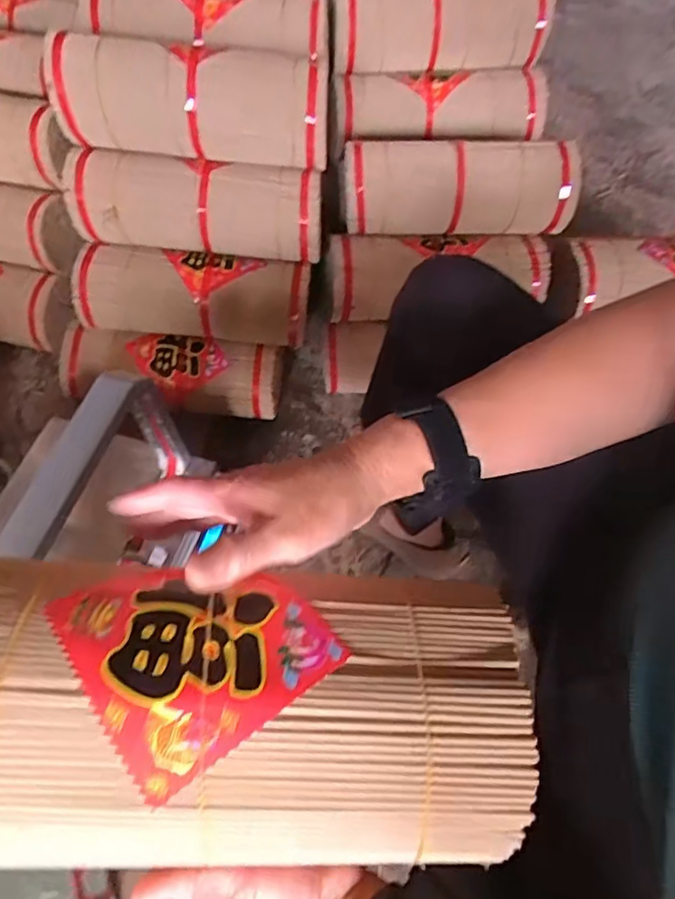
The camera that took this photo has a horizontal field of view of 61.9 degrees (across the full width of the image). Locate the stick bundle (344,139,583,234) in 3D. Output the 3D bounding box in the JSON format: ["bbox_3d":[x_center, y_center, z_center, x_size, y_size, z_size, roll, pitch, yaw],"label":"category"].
[{"bbox_3d":[0.171,-0.382,0.803,0.331,0.130,0.090,-4,61,-4],"label":"stick bundle"}]

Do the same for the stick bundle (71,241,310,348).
[{"bbox_3d":[-0.205,-0.222,0.811,0.324,0.094,0.092,5,61,1],"label":"stick bundle"}]

